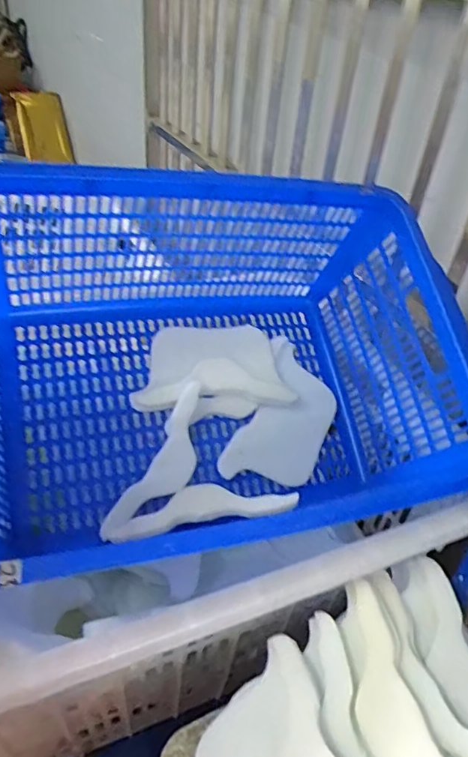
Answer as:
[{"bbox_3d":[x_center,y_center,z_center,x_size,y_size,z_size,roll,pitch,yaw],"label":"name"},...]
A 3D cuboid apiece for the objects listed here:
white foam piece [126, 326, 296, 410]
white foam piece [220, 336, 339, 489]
[{"bbox_3d":[-0.034,-0.022,0.742,0.224,0.026,0.129,-3,65,-17],"label":"white foam piece"},{"bbox_3d":[0.079,0.061,0.754,0.130,0.014,0.230,30,67,-8],"label":"white foam piece"}]

